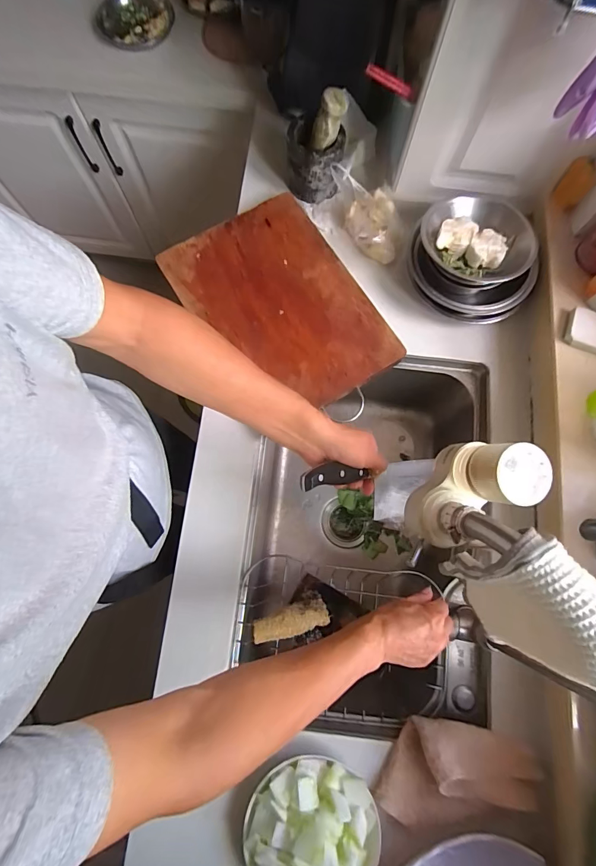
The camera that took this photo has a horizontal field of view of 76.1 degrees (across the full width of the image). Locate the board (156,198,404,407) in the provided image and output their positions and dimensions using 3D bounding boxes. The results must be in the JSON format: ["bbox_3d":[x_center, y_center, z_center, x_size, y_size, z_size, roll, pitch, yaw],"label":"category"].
[{"bbox_3d":[-0.031,-0.219,0.657,0.265,0.022,0.377,-31,79,-8],"label":"board"}]

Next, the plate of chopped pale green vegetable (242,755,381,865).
[{"bbox_3d":[0.019,0.513,0.480,0.168,0.067,0.159,0,77,-1],"label":"plate of chopped pale green vegetable"}]

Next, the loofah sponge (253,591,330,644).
[{"bbox_3d":[-0.013,0.307,0.635,0.124,0.042,0.047,-14,78,-4],"label":"loofah sponge"}]

